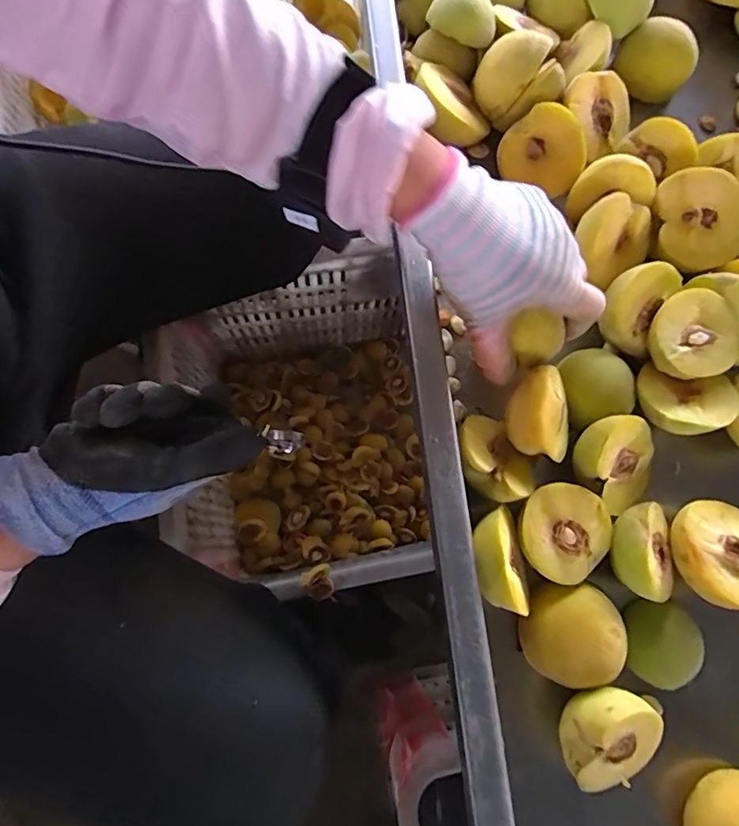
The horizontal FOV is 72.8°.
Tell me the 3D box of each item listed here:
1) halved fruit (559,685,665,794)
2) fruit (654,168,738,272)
[{"bbox_3d":[0.144,0.196,0.310,0.058,0.035,0.058,20,98,-18],"label":"halved fruit"},{"bbox_3d":[0.254,-0.151,0.393,0.074,0.033,0.073,-25,94,2],"label":"fruit"}]

